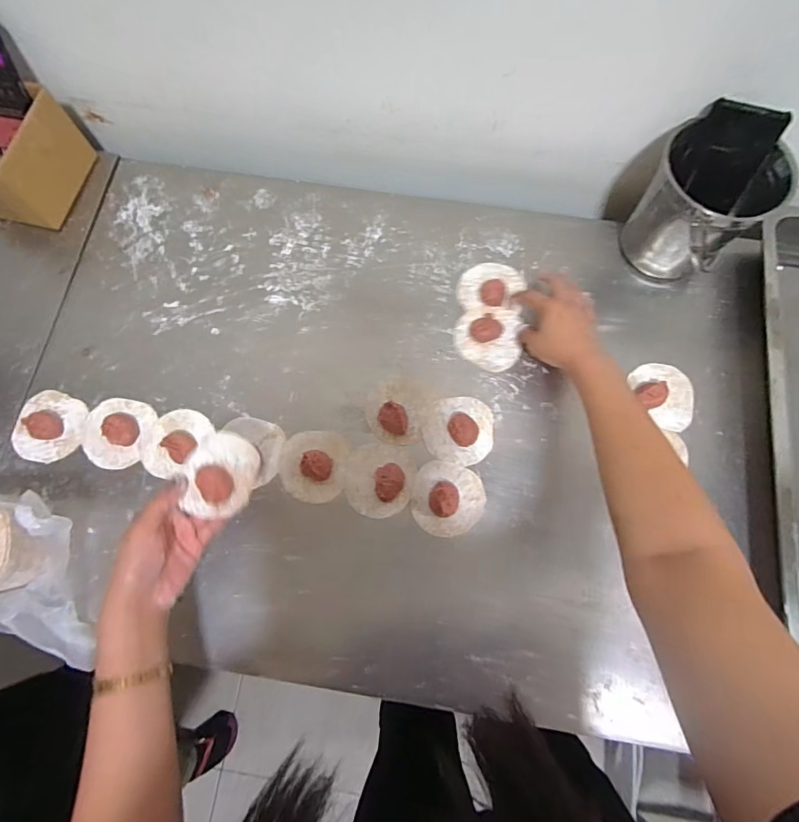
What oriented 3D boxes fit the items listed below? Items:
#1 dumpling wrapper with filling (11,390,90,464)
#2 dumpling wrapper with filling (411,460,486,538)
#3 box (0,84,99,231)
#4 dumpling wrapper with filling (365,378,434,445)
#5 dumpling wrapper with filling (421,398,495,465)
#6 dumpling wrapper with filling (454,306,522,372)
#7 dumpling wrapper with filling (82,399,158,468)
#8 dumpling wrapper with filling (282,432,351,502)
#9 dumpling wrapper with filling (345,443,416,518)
[{"bbox_3d":[-0.409,0.018,0.539,0.076,0.016,0.081,0,75,0],"label":"dumpling wrapper with filling"},{"bbox_3d":[0.055,0.096,0.508,0.079,0.025,0.080,0,75,0],"label":"dumpling wrapper with filling"},{"bbox_3d":[-0.500,-0.325,0.587,0.138,0.102,0.142,16,76,5],"label":"box"},{"bbox_3d":[-0.003,-0.004,0.536,0.071,0.027,0.078,0,75,0],"label":"dumpling wrapper with filling"},{"bbox_3d":[0.070,0.020,0.533,0.080,0.015,0.080,0,75,0],"label":"dumpling wrapper with filling"},{"bbox_3d":[0.110,-0.093,0.562,0.079,0.022,0.083,4,75,1],"label":"dumpling wrapper with filling"},{"bbox_3d":[-0.334,0.023,0.534,0.075,0.022,0.081,0,75,0],"label":"dumpling wrapper with filling"},{"bbox_3d":[-0.099,0.061,0.522,0.077,0.022,0.080,0,75,0],"label":"dumpling wrapper with filling"},{"bbox_3d":[-0.023,0.077,0.519,0.076,0.015,0.081,0,75,0],"label":"dumpling wrapper with filling"}]

